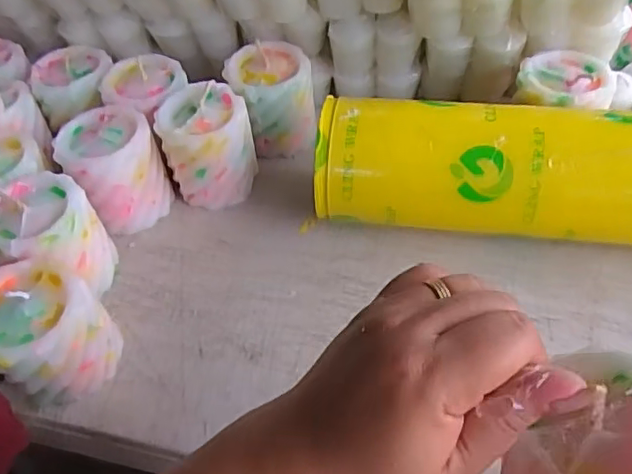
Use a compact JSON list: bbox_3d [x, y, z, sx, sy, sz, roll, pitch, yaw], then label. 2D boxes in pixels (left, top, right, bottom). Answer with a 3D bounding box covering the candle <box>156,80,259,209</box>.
[{"bbox_3d":[-0.081,-0.072,0.455,0.064,0.078,0.068,-3,51,4],"label":"candle"}]

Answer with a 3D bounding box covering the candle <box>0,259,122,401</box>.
[{"bbox_3d":[-0.162,0.061,0.359,0.065,0.074,0.063,-3,51,4],"label":"candle"}]

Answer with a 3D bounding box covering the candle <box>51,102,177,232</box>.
[{"bbox_3d":[-0.153,-0.052,0.451,0.065,0.073,0.071,-28,54,-16],"label":"candle"}]

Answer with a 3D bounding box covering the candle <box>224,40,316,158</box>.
[{"bbox_3d":[-0.035,-0.114,0.490,0.065,0.068,0.061,-6,51,1],"label":"candle"}]

